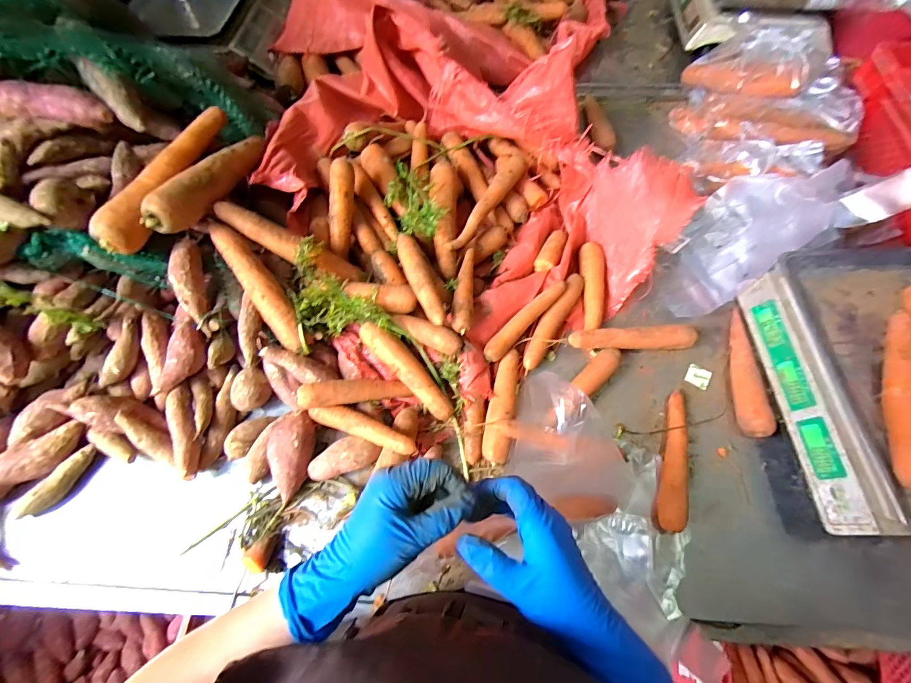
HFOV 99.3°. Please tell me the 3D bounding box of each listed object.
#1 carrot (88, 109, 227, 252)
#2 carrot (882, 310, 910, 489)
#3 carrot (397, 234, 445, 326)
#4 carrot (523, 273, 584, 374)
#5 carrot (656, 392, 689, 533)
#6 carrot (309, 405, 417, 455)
[{"bbox_3d":[-0.388,-0.225,0.521,0.045,0.050,0.240,19,67,10],"label":"carrot"},{"bbox_3d":[0.486,0.059,0.419,0.034,0.037,0.205,18,67,10],"label":"carrot"},{"bbox_3d":[-0.052,-0.094,0.562,0.032,0.037,0.172,-20,66,-8],"label":"carrot"},{"bbox_3d":[0.148,-0.032,0.590,0.031,0.023,0.175,28,69,14],"label":"carrot"},{"bbox_3d":[0.291,0.151,0.508,0.028,0.024,0.183,16,66,9],"label":"carrot"},{"bbox_3d":[-0.120,0.112,0.504,0.149,0.026,0.028,18,67,10],"label":"carrot"}]

